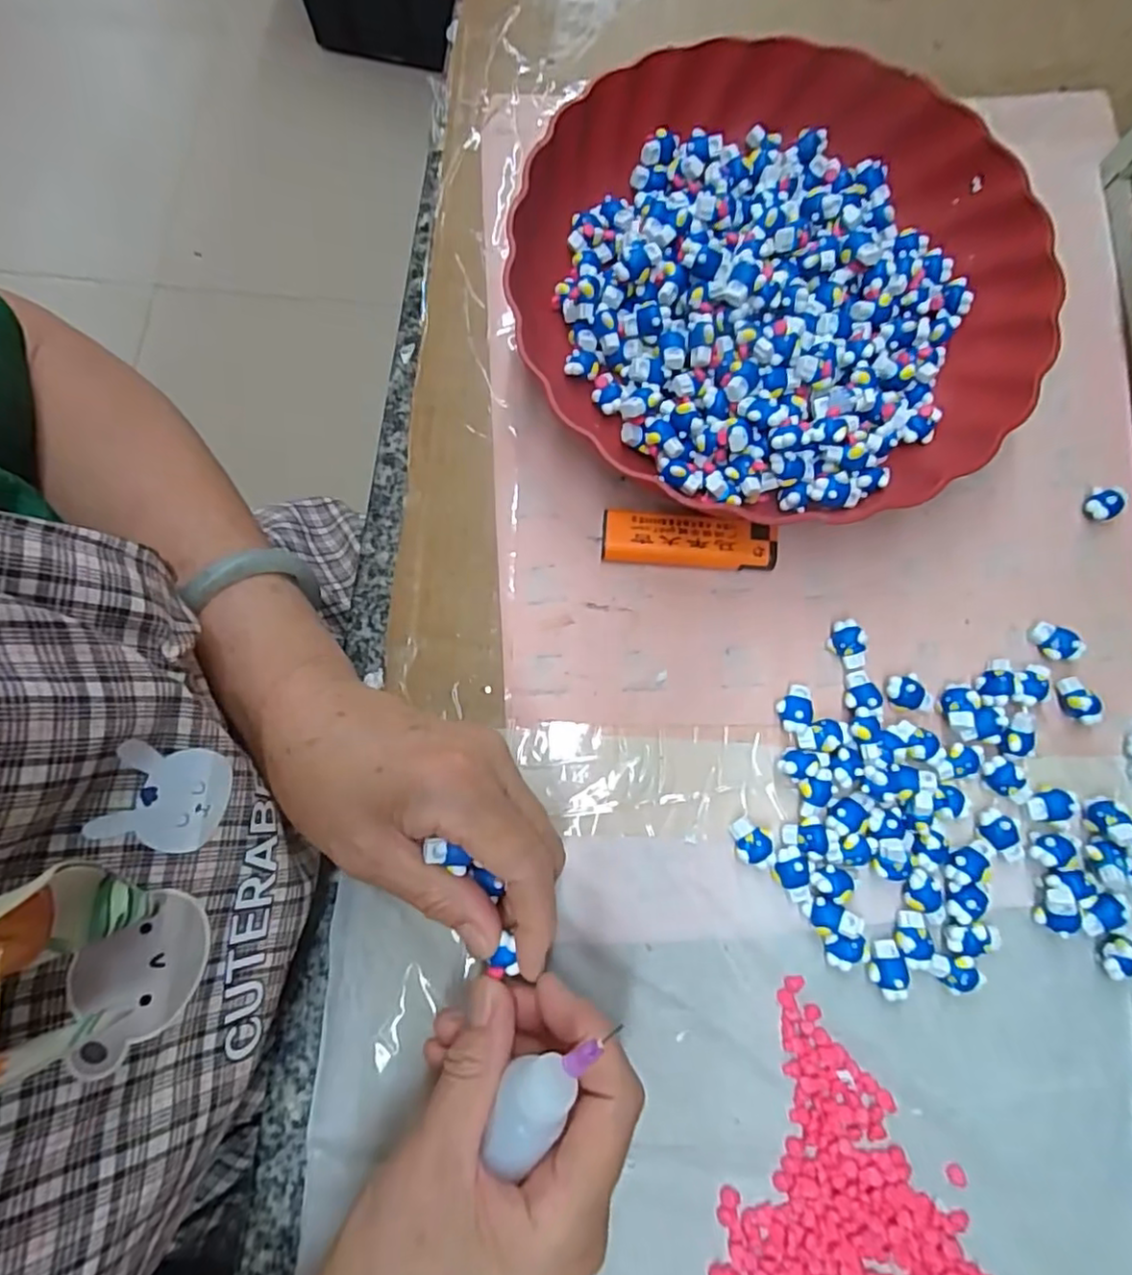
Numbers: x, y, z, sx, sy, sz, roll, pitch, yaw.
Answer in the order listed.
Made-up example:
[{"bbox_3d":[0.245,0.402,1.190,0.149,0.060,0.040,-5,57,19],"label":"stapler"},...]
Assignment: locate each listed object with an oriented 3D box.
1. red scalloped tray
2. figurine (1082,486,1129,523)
[{"bbox_3d":[0.102,-0.173,0.311,0.245,0.046,0.240,36,80,7],"label":"red scalloped tray"},{"bbox_3d":[0.259,-0.065,0.305,0.017,0.013,0.017,0,78,0],"label":"figurine"}]

